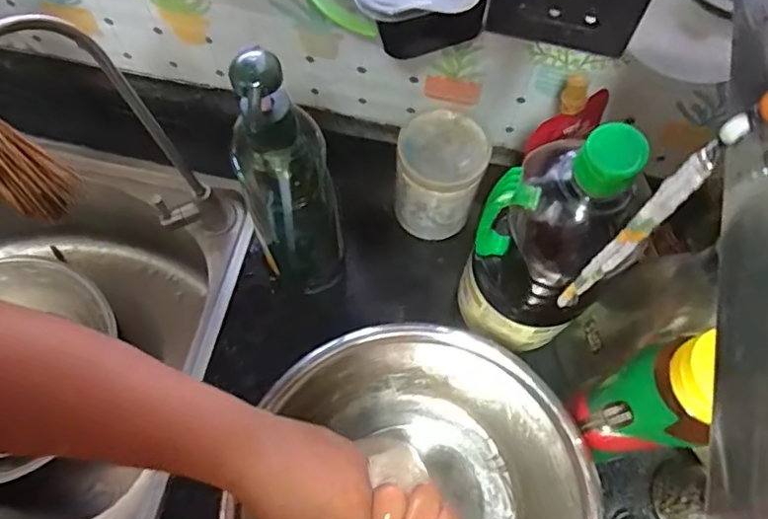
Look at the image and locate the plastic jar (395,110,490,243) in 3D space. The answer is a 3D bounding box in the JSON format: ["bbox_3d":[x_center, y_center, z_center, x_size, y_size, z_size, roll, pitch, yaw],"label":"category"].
[{"bbox_3d":[0.053,-0.077,0.568,0.076,0.125,0.078,0,68,-1],"label":"plastic jar"}]

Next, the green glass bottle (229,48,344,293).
[{"bbox_3d":[-0.074,-0.047,0.472,0.069,0.283,0.065,-17,70,-8],"label":"green glass bottle"}]

